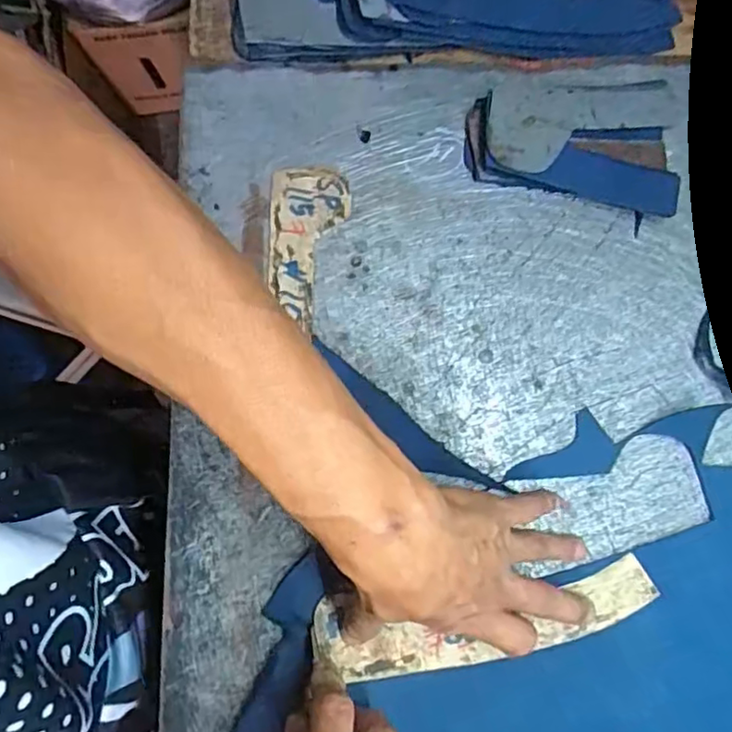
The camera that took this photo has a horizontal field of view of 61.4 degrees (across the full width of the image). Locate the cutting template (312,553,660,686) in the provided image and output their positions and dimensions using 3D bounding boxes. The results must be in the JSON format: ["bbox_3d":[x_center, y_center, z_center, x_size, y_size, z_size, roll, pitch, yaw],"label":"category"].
[{"bbox_3d":[0.074,0.159,0.383,0.212,0.005,0.050,-8,80,-1],"label":"cutting template"}]

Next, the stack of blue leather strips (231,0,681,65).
[{"bbox_3d":[0.065,-0.274,0.452,0.327,0.040,0.084,-1,80,0],"label":"stack of blue leather strips"}]

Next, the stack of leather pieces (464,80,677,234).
[{"bbox_3d":[0.146,-0.155,0.439,0.143,0.022,0.096,-1,80,0],"label":"stack of leather pieces"}]

